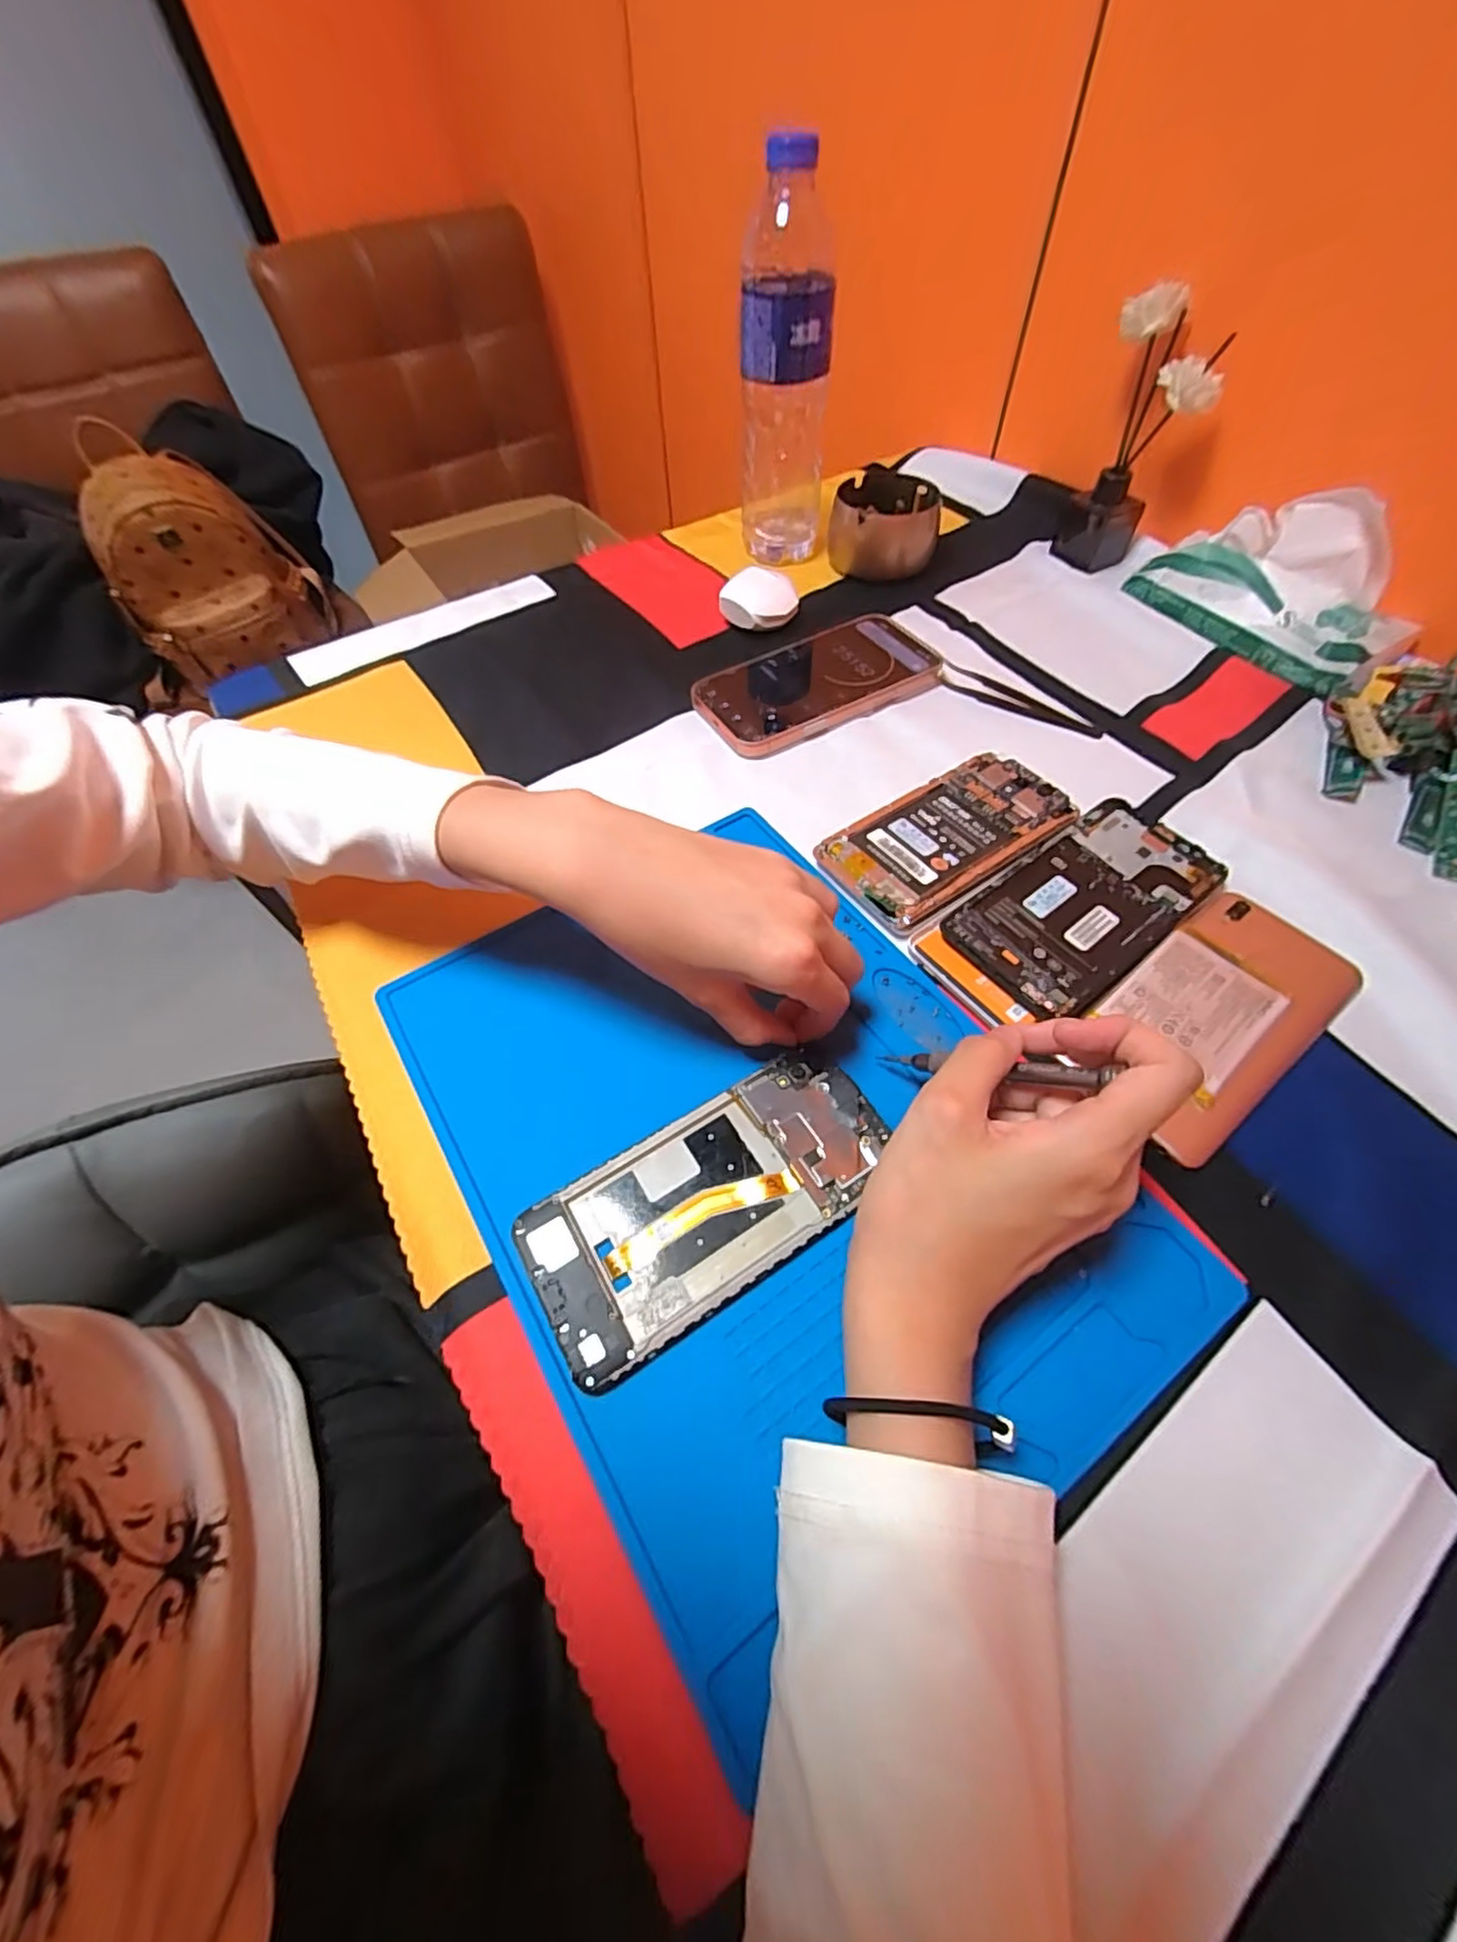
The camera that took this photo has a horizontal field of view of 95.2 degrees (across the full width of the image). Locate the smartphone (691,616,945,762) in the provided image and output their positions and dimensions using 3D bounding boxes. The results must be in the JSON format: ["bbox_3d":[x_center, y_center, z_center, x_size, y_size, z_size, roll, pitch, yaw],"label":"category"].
[{"bbox_3d":[0.061,-0.197,0.458,0.161,0.017,0.086,-27,59,-14],"label":"smartphone"}]

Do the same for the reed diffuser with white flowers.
[{"bbox_3d":[0.305,-0.398,0.502,0.068,0.151,0.071,8,57,8],"label":"reed diffuser with white flowers"}]

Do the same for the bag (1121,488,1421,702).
[{"bbox_3d":[0.366,-0.262,0.451,0.062,0.077,0.171,-37,62,-20],"label":"bag"}]

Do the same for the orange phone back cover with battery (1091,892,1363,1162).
[{"bbox_3d":[0.228,0.018,0.309,0.149,0.012,0.073,-34,61,-18],"label":"orange phone back cover with battery"}]

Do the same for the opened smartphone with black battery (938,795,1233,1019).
[{"bbox_3d":[0.184,-0.034,0.342,0.145,0.014,0.074,-33,61,-18],"label":"opened smartphone with black battery"}]

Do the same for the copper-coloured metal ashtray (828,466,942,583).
[{"bbox_3d":[0.130,-0.372,0.550,0.087,0.051,0.077,8,57,8],"label":"copper-coloured metal ashtray"}]

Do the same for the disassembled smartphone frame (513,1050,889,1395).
[{"bbox_3d":[-0.006,0.091,0.267,0.147,0.010,0.070,-29,60,-16],"label":"disassembled smartphone frame"}]

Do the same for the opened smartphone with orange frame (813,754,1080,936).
[{"bbox_3d":[0.123,-0.077,0.368,0.139,0.005,0.073,-30,60,-17],"label":"opened smartphone with orange frame"}]

